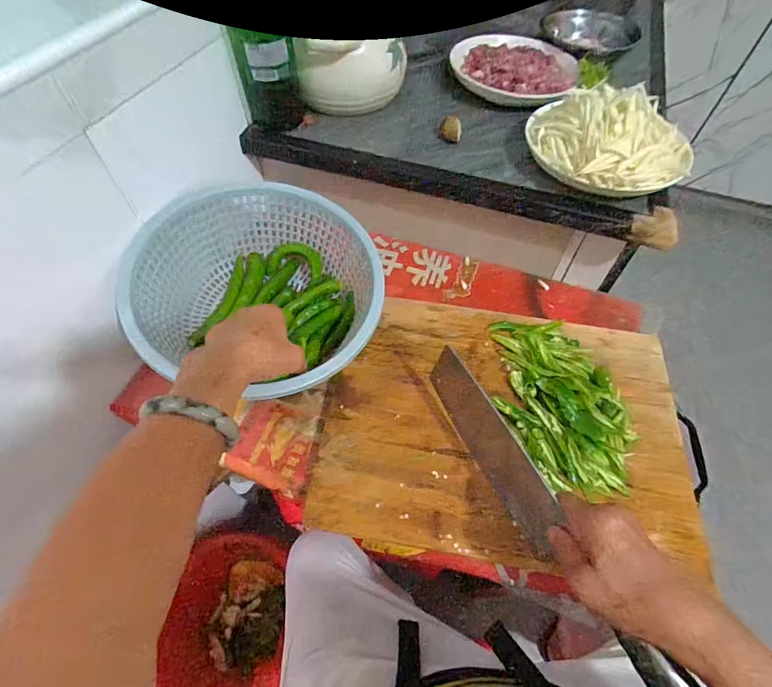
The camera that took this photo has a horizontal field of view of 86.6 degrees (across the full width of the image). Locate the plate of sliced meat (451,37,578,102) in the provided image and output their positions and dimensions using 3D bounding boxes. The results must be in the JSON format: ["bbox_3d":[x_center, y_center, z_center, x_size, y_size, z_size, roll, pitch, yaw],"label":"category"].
[{"bbox_3d":[0.186,-0.410,0.602,0.184,0.025,0.163,15,57,9],"label":"plate of sliced meat"}]

